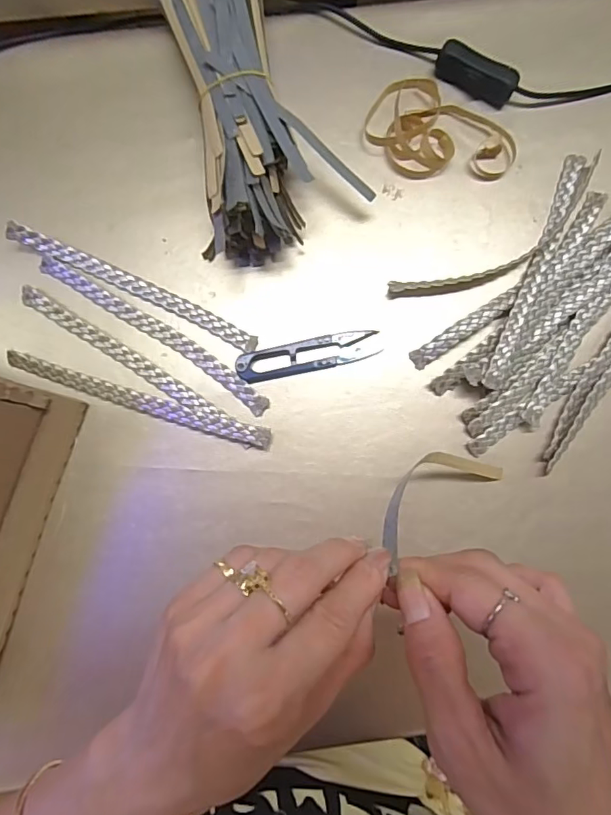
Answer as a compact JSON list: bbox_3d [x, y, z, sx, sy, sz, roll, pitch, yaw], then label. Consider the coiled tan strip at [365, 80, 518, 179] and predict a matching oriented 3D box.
[{"bbox_3d":[0.098,-0.198,0.364,0.110,0.021,0.066,32,85,2],"label":"coiled tan strip"}]

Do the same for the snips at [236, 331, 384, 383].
[{"bbox_3d":[0.002,-0.036,0.351,0.099,0.010,0.022,-12,85,-2],"label":"snips"}]

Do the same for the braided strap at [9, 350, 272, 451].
[{"bbox_3d":[-0.115,-0.005,0.347,0.187,0.009,0.013,18,85,1],"label":"braided strap"}]

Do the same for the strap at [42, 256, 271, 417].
[{"bbox_3d":[-0.105,-0.053,0.352,0.187,0.004,0.017,33,85,2],"label":"strap"}]

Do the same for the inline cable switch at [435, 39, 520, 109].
[{"bbox_3d":[0.126,-0.246,0.367,0.060,0.017,0.019,23,85,1],"label":"inline cable switch"}]

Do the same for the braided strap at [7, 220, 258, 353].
[{"bbox_3d":[-0.119,-0.085,0.352,0.185,0.011,0.016,25,71,1],"label":"braided strap"}]

